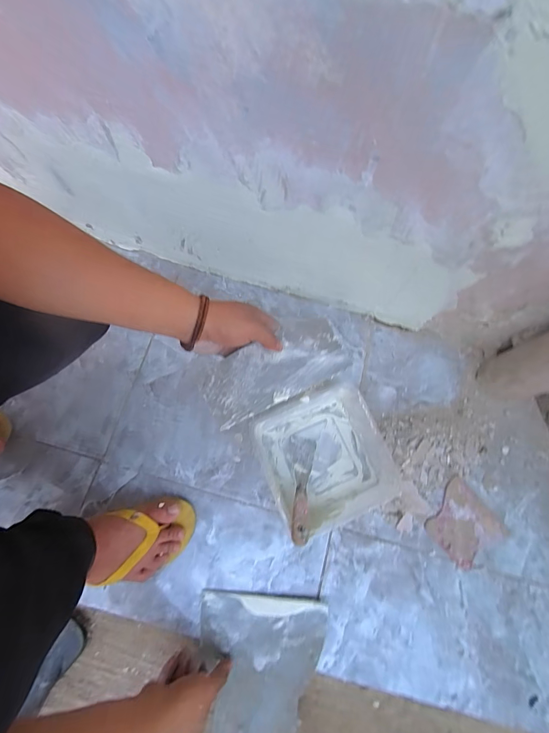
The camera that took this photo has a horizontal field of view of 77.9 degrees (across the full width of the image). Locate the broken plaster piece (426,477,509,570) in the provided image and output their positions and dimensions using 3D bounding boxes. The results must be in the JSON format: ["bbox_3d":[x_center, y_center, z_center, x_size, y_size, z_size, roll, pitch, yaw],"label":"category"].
[{"bbox_3d":[0.324,0.271,0.585,0.111,0.007,0.113,-39,79,-15],"label":"broken plaster piece"}]

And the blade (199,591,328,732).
[{"bbox_3d":[-0.022,0.445,0.501,0.183,0.009,0.184,5,75,-1],"label":"blade"}]

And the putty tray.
[{"bbox_3d":[0.082,0.155,0.567,0.195,0.074,0.215,-22,75,-12],"label":"putty tray"}]

